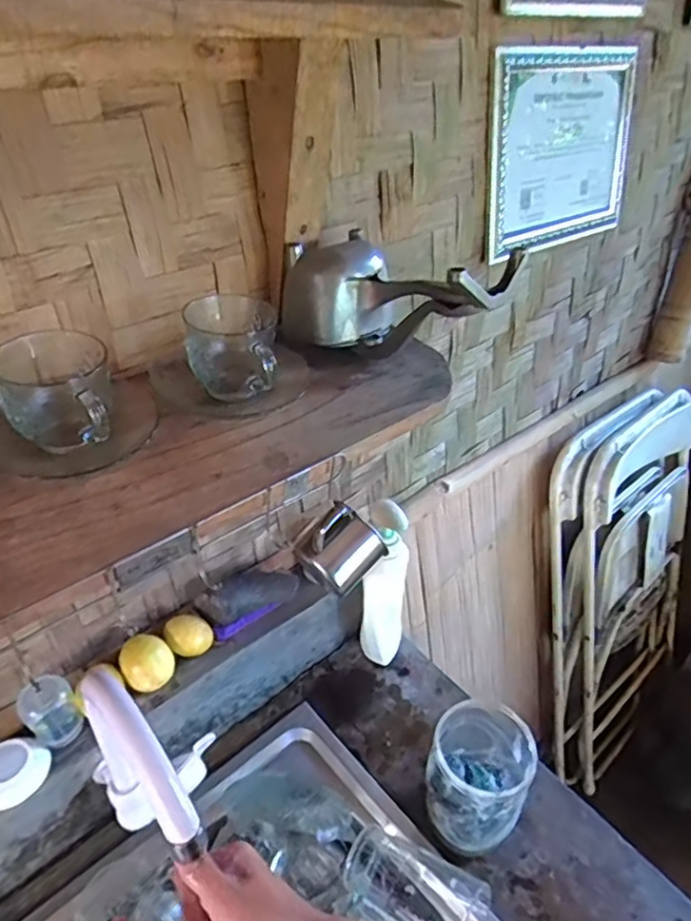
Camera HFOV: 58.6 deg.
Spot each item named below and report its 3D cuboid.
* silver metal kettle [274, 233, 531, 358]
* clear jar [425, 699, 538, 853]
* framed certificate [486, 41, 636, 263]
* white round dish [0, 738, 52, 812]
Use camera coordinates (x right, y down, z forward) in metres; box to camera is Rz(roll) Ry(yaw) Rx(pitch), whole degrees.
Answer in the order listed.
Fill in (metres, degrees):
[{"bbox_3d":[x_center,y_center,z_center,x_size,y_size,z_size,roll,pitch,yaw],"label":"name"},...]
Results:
[{"bbox_3d":[0.037,-0.158,0.592,0.097,0.133,0.245,-29,49,-34],"label":"silver metal kettle"},{"bbox_3d":[0.137,0.335,0.651,0.097,0.145,0.101,2,39,-2],"label":"clear jar"},{"bbox_3d":[0.333,-0.464,0.913,0.373,0.256,0.024,-26,31,-33],"label":"framed certificate"},{"bbox_3d":[-0.322,0.303,0.593,0.060,0.021,0.059,2,39,-2],"label":"white round dish"}]

